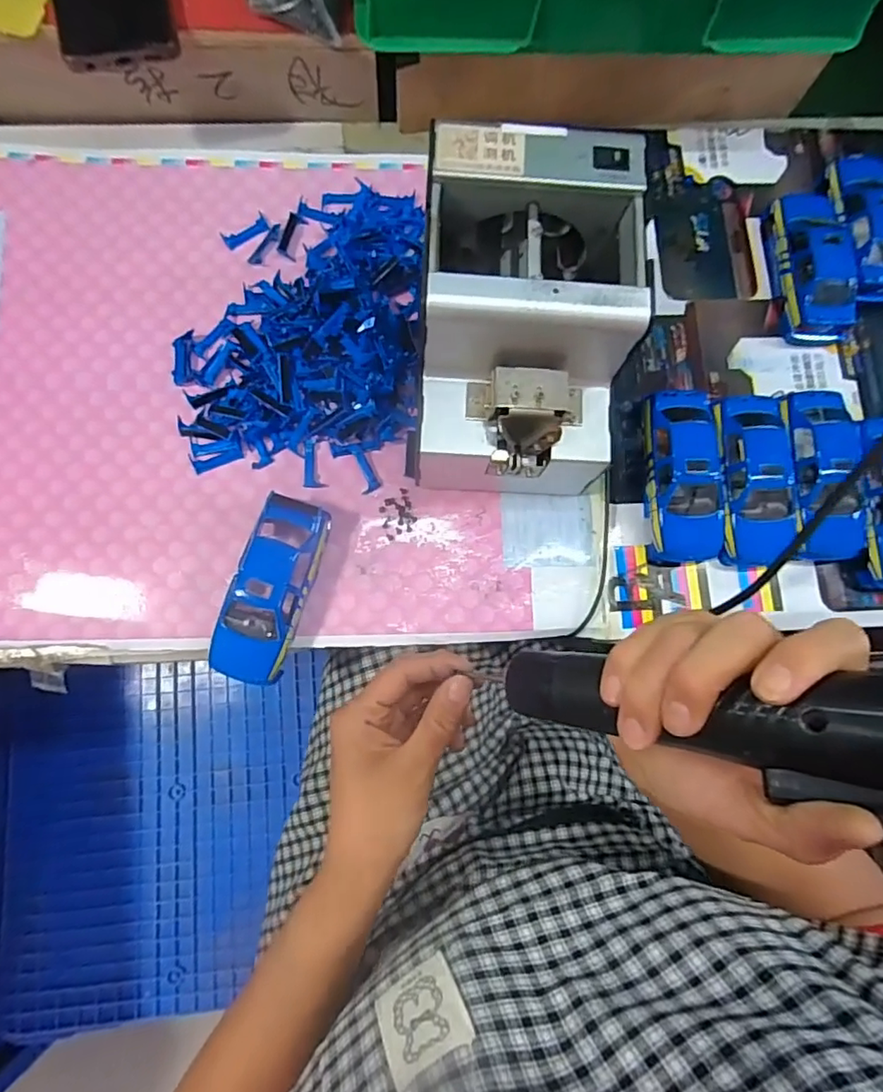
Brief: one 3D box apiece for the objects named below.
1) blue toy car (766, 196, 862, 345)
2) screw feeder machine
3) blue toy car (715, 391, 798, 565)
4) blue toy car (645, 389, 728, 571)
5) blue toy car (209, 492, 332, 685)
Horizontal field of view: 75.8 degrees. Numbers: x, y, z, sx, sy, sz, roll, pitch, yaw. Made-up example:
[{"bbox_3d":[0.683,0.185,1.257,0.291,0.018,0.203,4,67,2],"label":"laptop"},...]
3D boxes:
[{"bbox_3d":[0.299,-0.229,0.457,0.054,0.038,0.132,-2,81,-3],"label":"blue toy car"},{"bbox_3d":[0.050,-0.138,0.375,0.123,0.144,0.173,5,81,-2],"label":"screw feeder machine"},{"bbox_3d":[0.231,-0.050,0.421,0.051,0.041,0.126,-2,81,-3],"label":"blue toy car"},{"bbox_3d":[0.179,-0.052,0.421,0.053,0.036,0.125,-2,81,-3],"label":"blue toy car"},{"bbox_3d":[-0.118,0.029,0.396,0.049,0.035,0.124,17,81,0],"label":"blue toy car"}]

